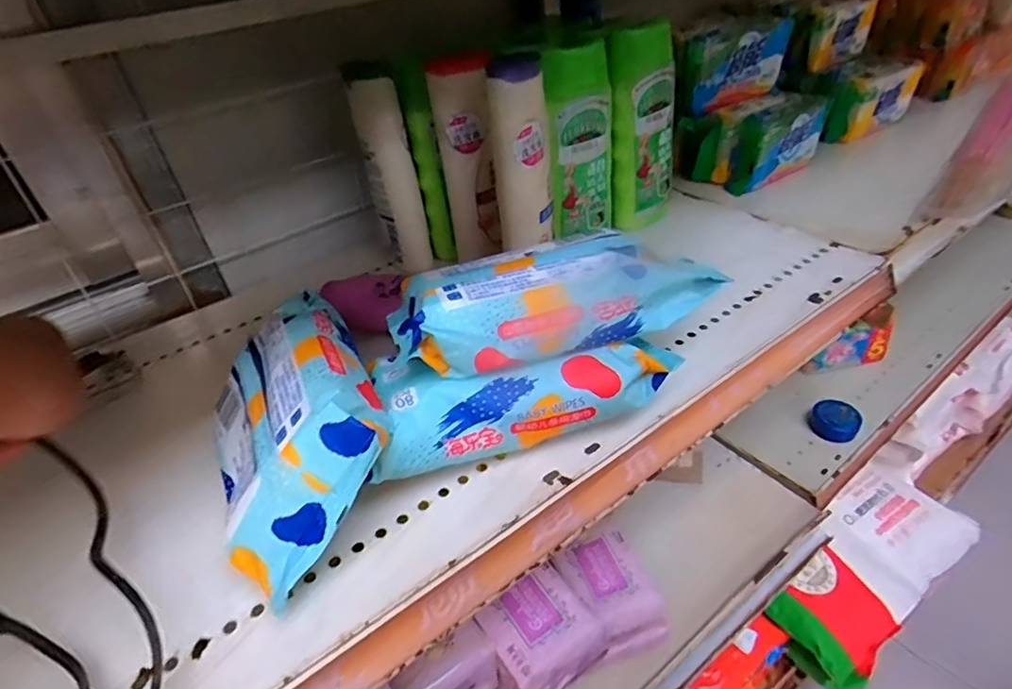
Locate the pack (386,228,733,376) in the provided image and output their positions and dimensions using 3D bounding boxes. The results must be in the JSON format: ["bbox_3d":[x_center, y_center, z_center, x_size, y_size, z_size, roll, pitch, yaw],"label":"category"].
[{"bbox_3d":[0.026,-0.030,0.317,0.176,0.041,0.081,-16,38,-11],"label":"pack"}]

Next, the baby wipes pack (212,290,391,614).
[{"bbox_3d":[-0.111,0.045,0.285,0.101,0.053,0.150,-53,39,11],"label":"baby wipes pack"}]

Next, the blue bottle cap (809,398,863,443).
[{"bbox_3d":[0.402,0.090,0.685,0.054,0.022,0.057,-5,37,4],"label":"blue bottle cap"}]

